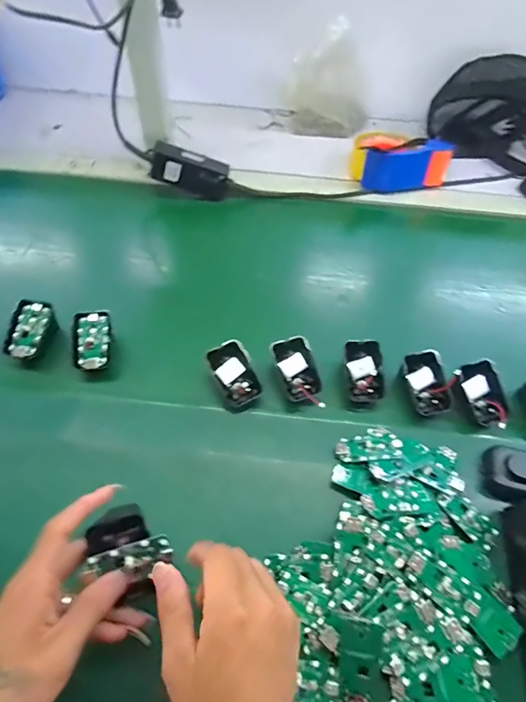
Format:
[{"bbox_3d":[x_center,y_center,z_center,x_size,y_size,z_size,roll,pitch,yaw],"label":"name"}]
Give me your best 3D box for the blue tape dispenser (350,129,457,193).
[{"bbox_3d":[0.220,-0.324,0.705,0.153,0.064,0.097,0,54,-2],"label":"blue tape dispenser"}]

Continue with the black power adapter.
[{"bbox_3d":[-0.110,-0.275,0.651,0.118,0.051,0.034,17,53,-12],"label":"black power adapter"}]

